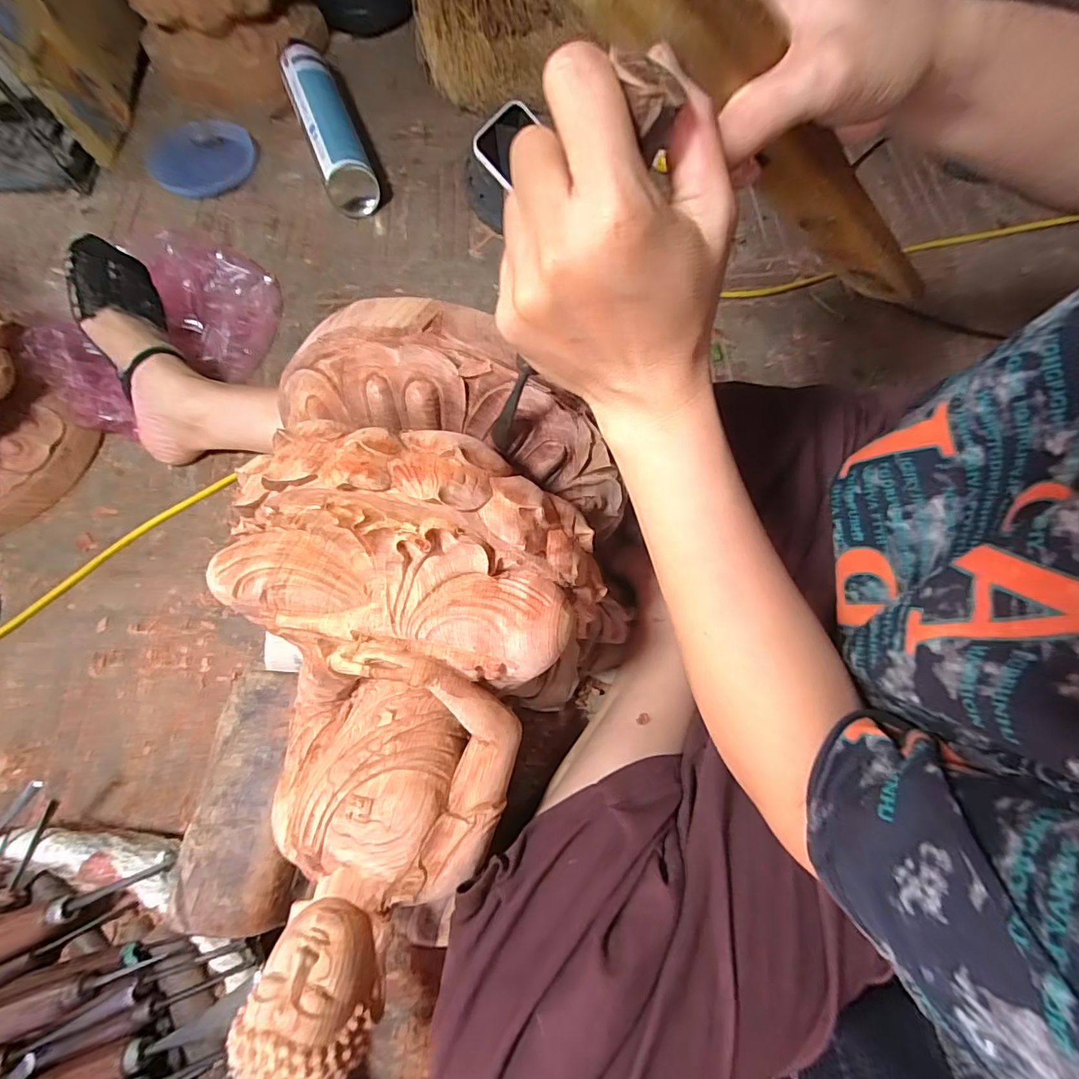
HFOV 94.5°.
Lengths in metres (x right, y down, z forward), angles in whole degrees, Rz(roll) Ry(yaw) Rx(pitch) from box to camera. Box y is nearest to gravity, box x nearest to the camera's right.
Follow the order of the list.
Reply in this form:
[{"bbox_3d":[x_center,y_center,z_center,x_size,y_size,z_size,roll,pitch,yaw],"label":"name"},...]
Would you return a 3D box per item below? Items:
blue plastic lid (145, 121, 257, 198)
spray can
[{"bbox_3d":[-0.464,-0.526,0.686,0.137,0.010,0.137,0,72,0],"label":"blue plastic lid"},{"bbox_3d":[-0.278,-0.546,0.663,0.069,0.066,0.277,-22,73,-7],"label":"spray can"}]

